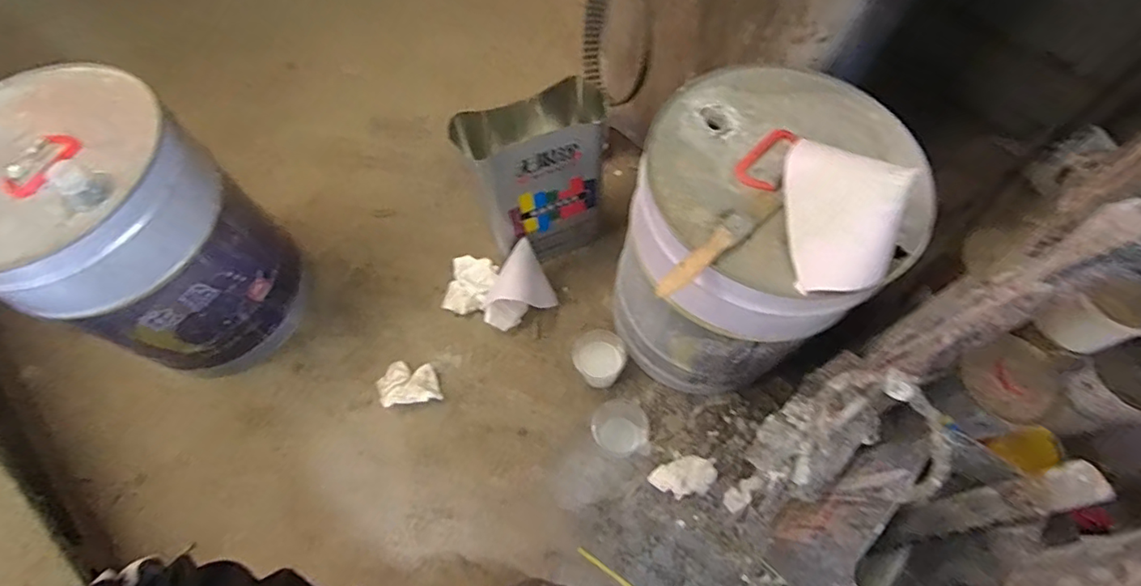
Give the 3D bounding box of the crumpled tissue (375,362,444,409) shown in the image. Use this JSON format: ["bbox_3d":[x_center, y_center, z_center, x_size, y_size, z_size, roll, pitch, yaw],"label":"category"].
[{"bbox_3d":[-0.238,0.131,0.780,0.087,0.027,0.066,-9,66,-1],"label":"crumpled tissue"}]

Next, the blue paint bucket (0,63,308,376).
[{"bbox_3d":[-0.541,-0.065,0.701,0.249,0.354,0.239,-1,66,2],"label":"blue paint bucket"}]

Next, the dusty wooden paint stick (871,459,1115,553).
[{"bbox_3d":[0.378,0.208,0.502,0.011,0.215,0.033,-11,62,-35],"label":"dusty wooden paint stick"}]

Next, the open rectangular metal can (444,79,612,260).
[{"bbox_3d":[-0.044,-0.155,0.772,0.171,0.253,0.119,-27,67,-9],"label":"open rectangular metal can"}]

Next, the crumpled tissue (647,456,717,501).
[{"bbox_3d":[0.150,0.244,0.701,0.086,0.023,0.045,-15,66,-4],"label":"crumpled tissue"}]

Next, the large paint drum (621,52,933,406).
[{"bbox_3d":[0.201,-0.053,0.633,0.254,0.309,0.262,2,66,4],"label":"large paint drum"}]

